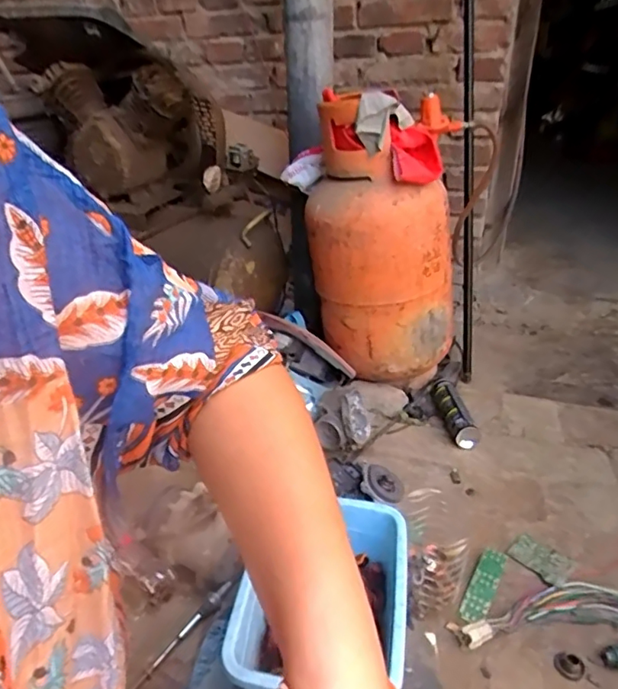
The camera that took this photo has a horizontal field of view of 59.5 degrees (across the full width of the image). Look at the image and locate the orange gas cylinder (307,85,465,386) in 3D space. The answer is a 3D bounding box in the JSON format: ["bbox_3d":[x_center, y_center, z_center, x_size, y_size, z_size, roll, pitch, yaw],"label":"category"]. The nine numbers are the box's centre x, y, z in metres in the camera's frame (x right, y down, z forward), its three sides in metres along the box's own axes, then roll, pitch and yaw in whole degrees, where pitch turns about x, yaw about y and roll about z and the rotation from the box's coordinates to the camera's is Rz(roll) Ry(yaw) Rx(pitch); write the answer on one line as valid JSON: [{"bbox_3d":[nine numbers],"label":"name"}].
[{"bbox_3d":[0.153,-0.229,1.187,0.279,0.555,0.305,-2,29,1],"label":"orange gas cylinder"}]

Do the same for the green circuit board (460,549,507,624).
[{"bbox_3d":[0.263,0.364,0.817,0.037,0.010,0.119,18,55,29],"label":"green circuit board"}]

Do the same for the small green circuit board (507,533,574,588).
[{"bbox_3d":[0.367,0.340,0.858,0.057,0.005,0.090,-26,37,-36],"label":"small green circuit board"}]

